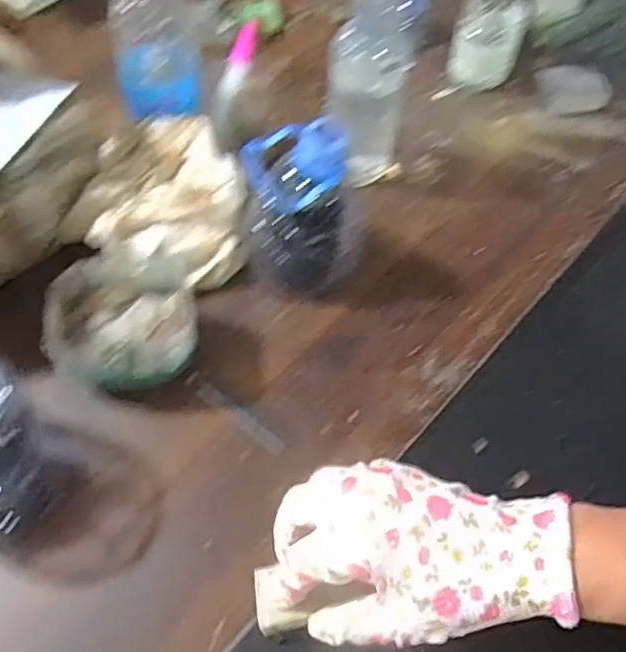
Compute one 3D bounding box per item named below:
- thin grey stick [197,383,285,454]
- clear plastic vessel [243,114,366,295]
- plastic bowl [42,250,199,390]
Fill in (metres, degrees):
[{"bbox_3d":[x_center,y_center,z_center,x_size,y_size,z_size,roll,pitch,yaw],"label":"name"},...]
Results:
[{"bbox_3d":[-0.055,0.070,0.479,0.081,0.004,0.013,34,63,17],"label":"thin grey stick"},{"bbox_3d":[-0.007,-0.097,0.495,0.071,0.146,0.078,-27,64,-18],"label":"clear plastic vessel"},{"bbox_3d":[-0.142,-0.008,0.482,0.108,0.068,0.111,2,58,-2],"label":"plastic bowl"}]

